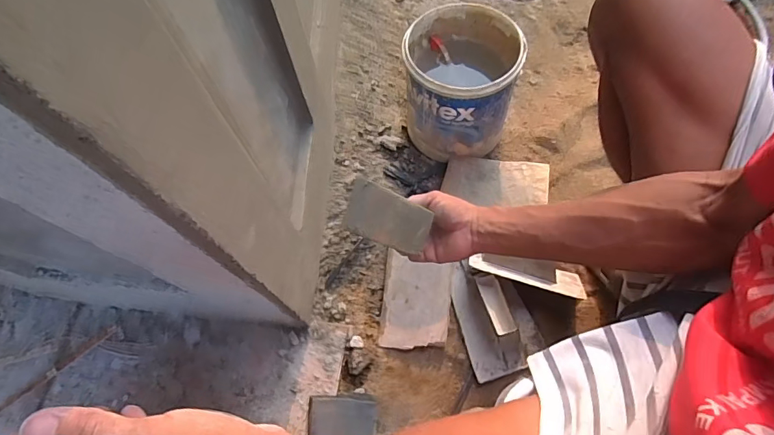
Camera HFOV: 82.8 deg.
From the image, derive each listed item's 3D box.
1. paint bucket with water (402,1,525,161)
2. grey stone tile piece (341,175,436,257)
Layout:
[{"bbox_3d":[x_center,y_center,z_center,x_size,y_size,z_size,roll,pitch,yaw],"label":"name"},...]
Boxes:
[{"bbox_3d":[0.115,-0.221,0.734,0.174,0.178,0.174,-1,67,2],"label":"paint bucket with water"},{"bbox_3d":[0.000,0.002,0.542,0.109,0.010,0.069,25,102,21],"label":"grey stone tile piece"}]

